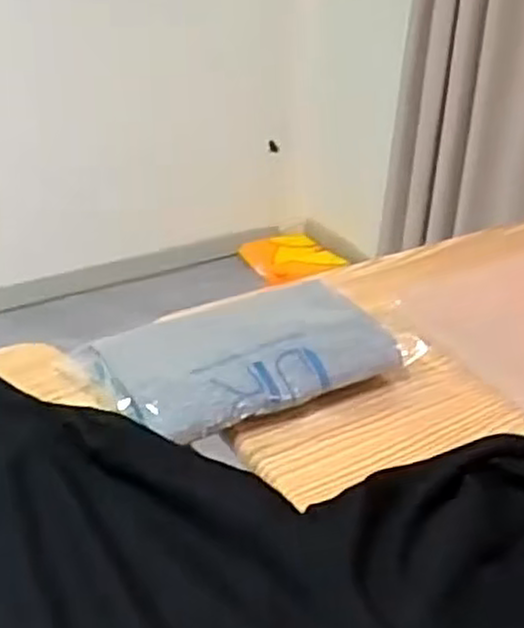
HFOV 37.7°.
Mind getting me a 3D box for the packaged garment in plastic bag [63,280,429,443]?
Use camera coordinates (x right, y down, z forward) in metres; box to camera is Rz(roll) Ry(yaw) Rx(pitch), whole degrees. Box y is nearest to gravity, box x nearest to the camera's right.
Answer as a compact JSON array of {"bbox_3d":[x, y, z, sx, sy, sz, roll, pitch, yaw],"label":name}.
[{"bbox_3d":[-0.019,0.023,0.673,0.249,0.032,0.173,-15,35,-25],"label":"packaged garment in plastic bag"}]

